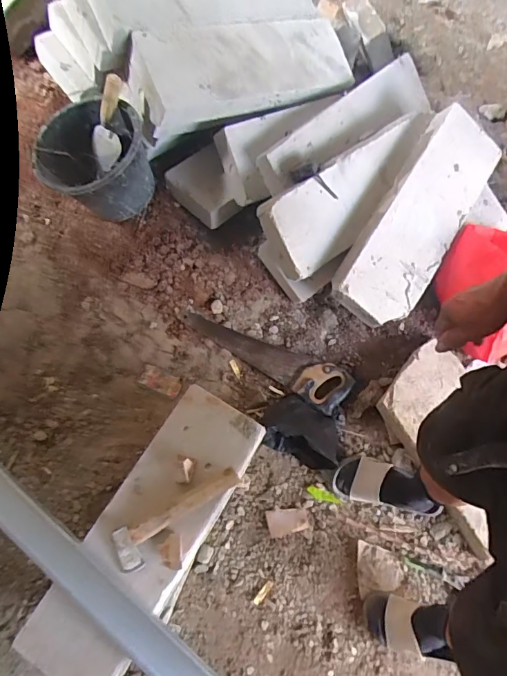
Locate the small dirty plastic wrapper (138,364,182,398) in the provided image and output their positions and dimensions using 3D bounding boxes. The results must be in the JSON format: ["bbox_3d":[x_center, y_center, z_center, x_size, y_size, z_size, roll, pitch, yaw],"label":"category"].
[{"bbox_3d":[-0.256,0.117,1.217,0.115,0.012,0.058,23,71,8],"label":"small dirty plastic wrapper"}]

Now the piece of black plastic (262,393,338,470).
[{"bbox_3d":[0.129,0.234,1.130,0.208,0.117,0.148,27,72,10],"label":"piece of black plastic"}]

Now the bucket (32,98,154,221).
[{"bbox_3d":[-0.405,-0.455,1.128,0.258,0.200,0.276,0,70,0],"label":"bucket"}]

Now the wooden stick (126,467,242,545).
[{"bbox_3d":[-0.136,0.334,0.879,0.237,0.030,0.034,-29,70,-12],"label":"wooden stick"}]

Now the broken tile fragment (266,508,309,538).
[{"bbox_3d":[0.084,0.452,1.095,0.097,0.007,0.059,-10,70,-4],"label":"broken tile fragment"}]

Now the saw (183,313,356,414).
[{"bbox_3d":[0.044,0.034,1.222,0.473,0.035,0.125,32,73,11],"label":"saw"}]

